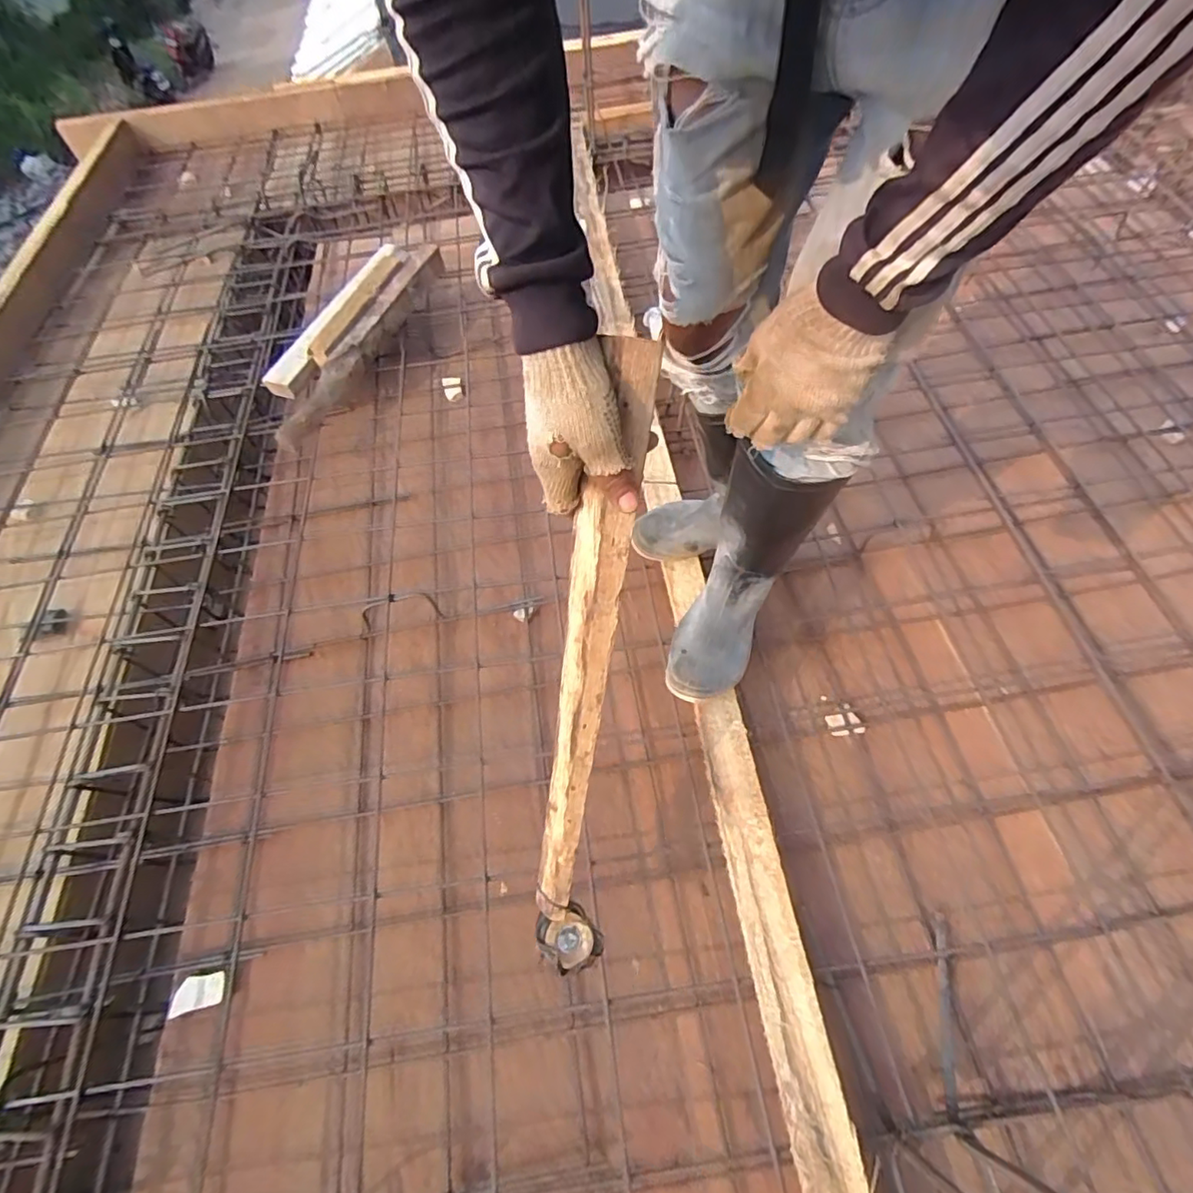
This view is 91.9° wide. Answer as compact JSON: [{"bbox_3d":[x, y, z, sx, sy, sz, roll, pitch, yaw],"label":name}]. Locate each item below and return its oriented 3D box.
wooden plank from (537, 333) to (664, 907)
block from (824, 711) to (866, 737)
[{"bbox_3d":[-0.014,0.069,0.533,0.049,0.565,0.017,13,23,10],"label":"wooden plank"},{"bbox_3d":[0.379,0.195,0.881,0.052,0.021,0.033,-7,60,-1],"label":"block"}]

